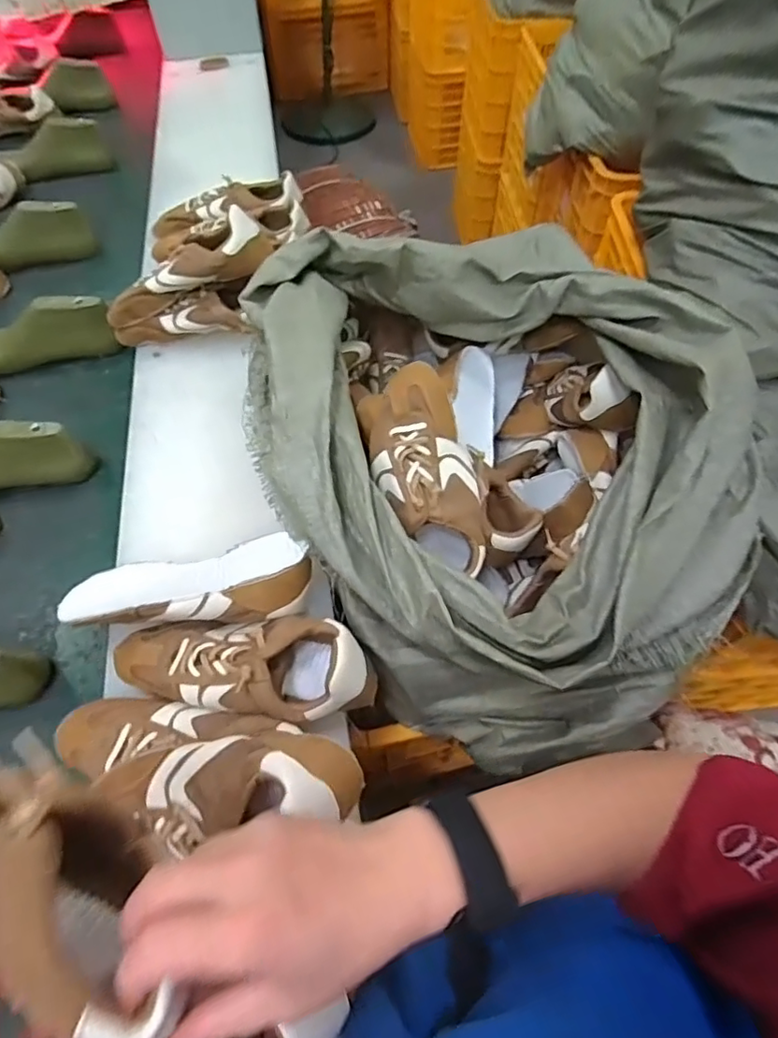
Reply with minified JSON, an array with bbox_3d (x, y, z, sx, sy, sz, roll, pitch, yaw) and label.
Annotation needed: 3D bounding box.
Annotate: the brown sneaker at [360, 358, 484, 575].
[{"bbox_3d":[0.036,-0.046,0.627,0.094,0.086,0.216,-22,94,-13],"label":"brown sneaker"}]

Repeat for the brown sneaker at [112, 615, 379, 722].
[{"bbox_3d":[-0.148,0.140,0.553,0.255,0.074,0.101,5,60,2],"label":"brown sneaker"}]

